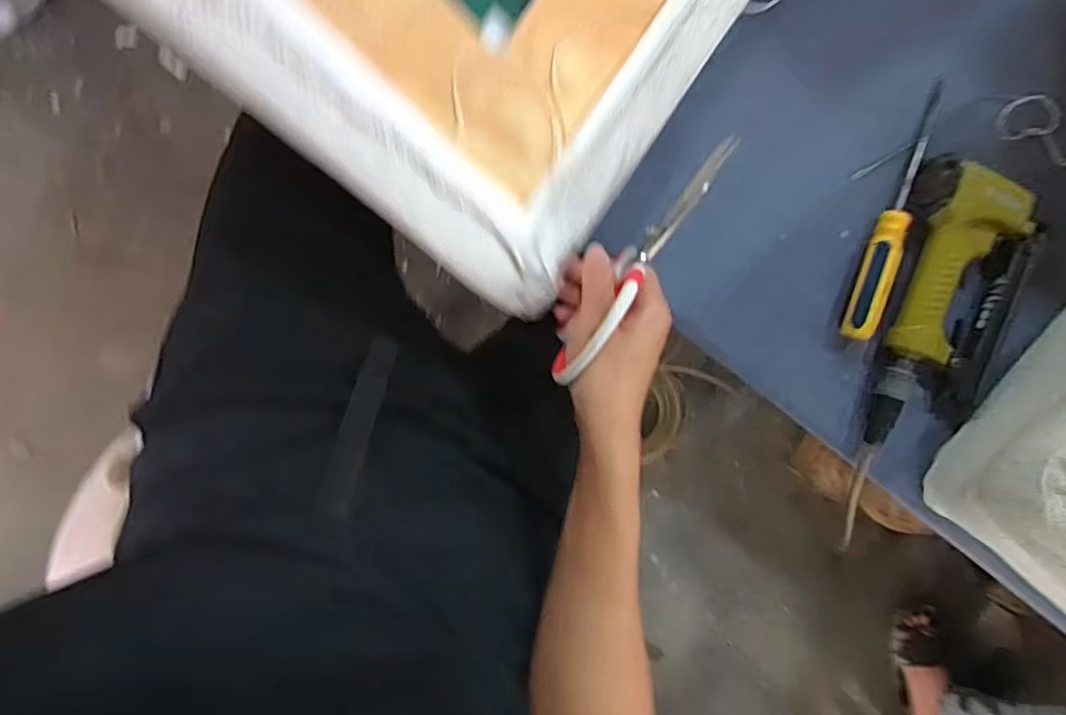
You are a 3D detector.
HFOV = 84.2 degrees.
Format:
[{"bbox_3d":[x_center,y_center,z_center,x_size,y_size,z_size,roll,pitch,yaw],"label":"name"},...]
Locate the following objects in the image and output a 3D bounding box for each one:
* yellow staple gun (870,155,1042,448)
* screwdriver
[{"bbox_3d":[0.380,-0.038,0.512,0.120,0.048,0.244,9,89,-3],"label":"yellow staple gun"},{"bbox_3d":[0.319,-0.129,0.521,0.026,0.022,0.234,18,89,-3],"label":"screwdriver"}]

